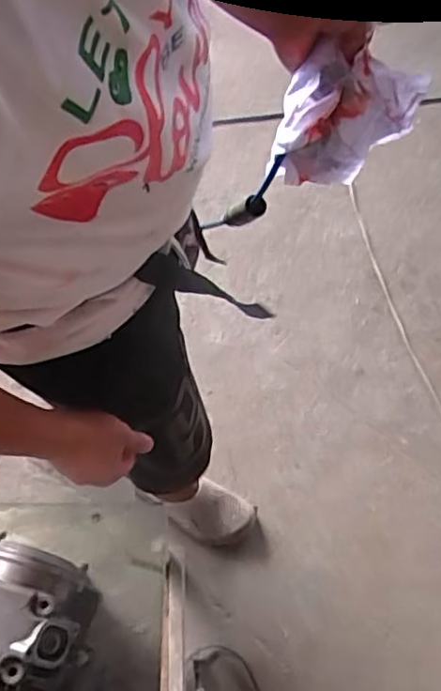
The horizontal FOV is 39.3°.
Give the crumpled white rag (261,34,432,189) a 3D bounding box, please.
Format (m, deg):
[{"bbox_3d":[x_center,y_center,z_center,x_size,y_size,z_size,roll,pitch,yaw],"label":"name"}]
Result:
[{"bbox_3d":[0.131,-0.242,0.667,0.157,0.140,0.053,-19,65,-12],"label":"crumpled white rag"}]

